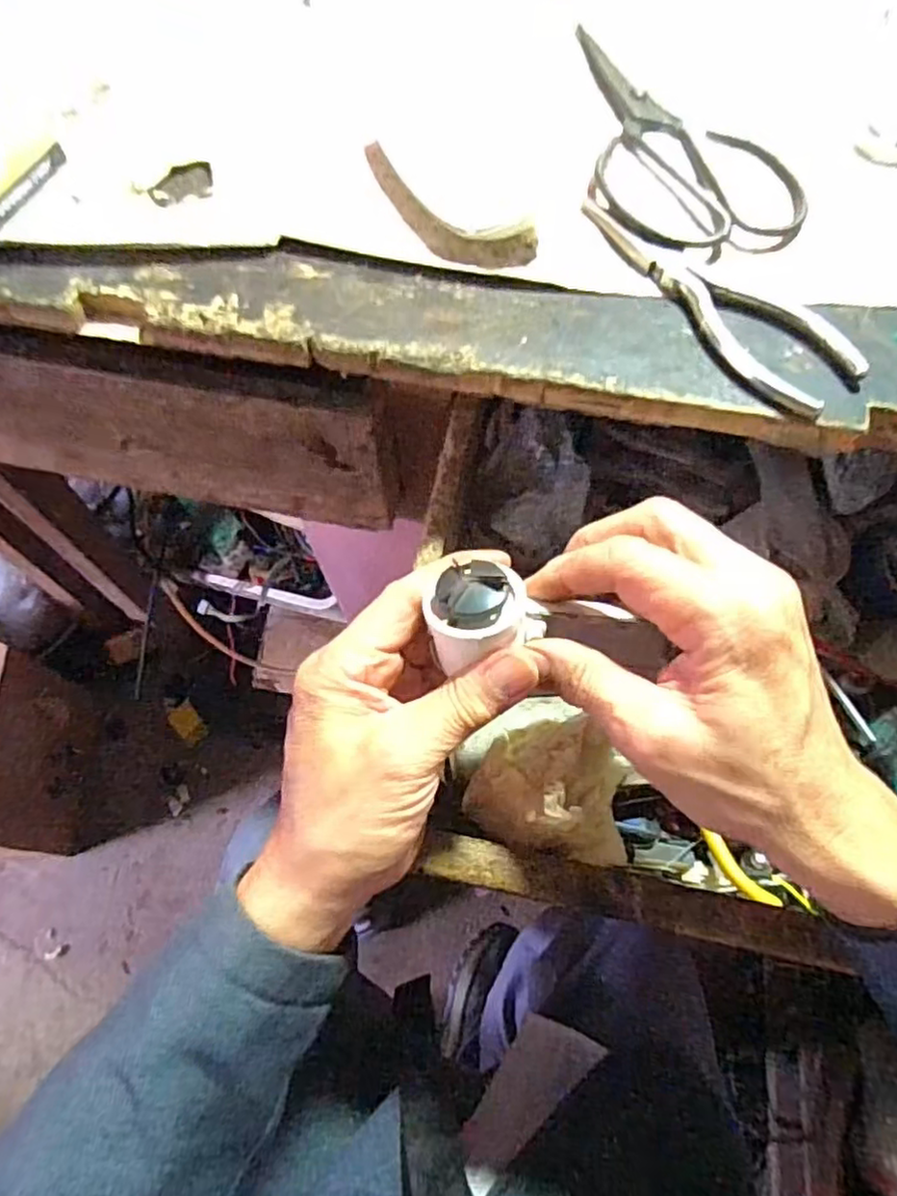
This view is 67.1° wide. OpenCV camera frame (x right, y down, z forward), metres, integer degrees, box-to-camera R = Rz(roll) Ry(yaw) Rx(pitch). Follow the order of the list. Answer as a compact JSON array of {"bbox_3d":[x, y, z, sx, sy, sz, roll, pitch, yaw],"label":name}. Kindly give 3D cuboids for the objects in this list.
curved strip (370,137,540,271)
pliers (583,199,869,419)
[{"bbox_3d":[-0.005,-0.190,0.333,0.104,0.005,0.040,29,73,11],"label":"curved strip"},{"bbox_3d":[0.112,-0.135,0.308,0.150,0.012,0.040,41,75,14],"label":"pliers"}]

